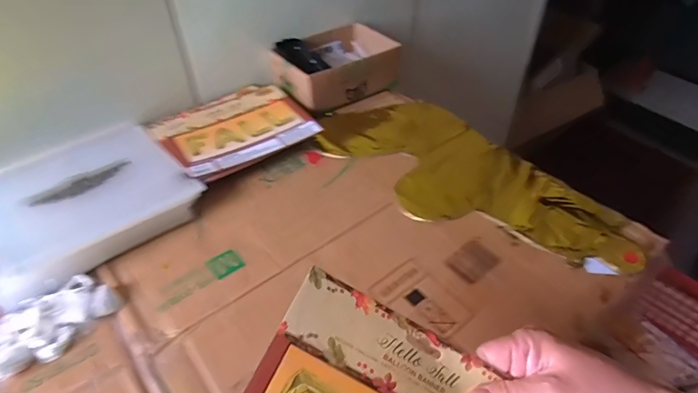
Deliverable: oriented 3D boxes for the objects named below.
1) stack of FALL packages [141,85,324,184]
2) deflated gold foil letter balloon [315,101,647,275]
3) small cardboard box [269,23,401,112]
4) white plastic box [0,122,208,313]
[{"bbox_3d":[-0.164,-0.096,0.640,0.198,0.029,0.181,-31,52,-28],"label":"stack of FALL packages"},{"bbox_3d":[0.146,-0.027,0.571,0.194,0.011,0.408,-28,50,-26],"label":"deflated gold foil letter balloon"},{"bbox_3d":[-0.022,-0.218,0.735,0.187,0.065,0.131,-31,51,-27],"label":"small cardboard box"},{"bbox_3d":[-0.330,0.003,0.545,0.226,0.030,0.225,-33,53,-29],"label":"white plastic box"}]

